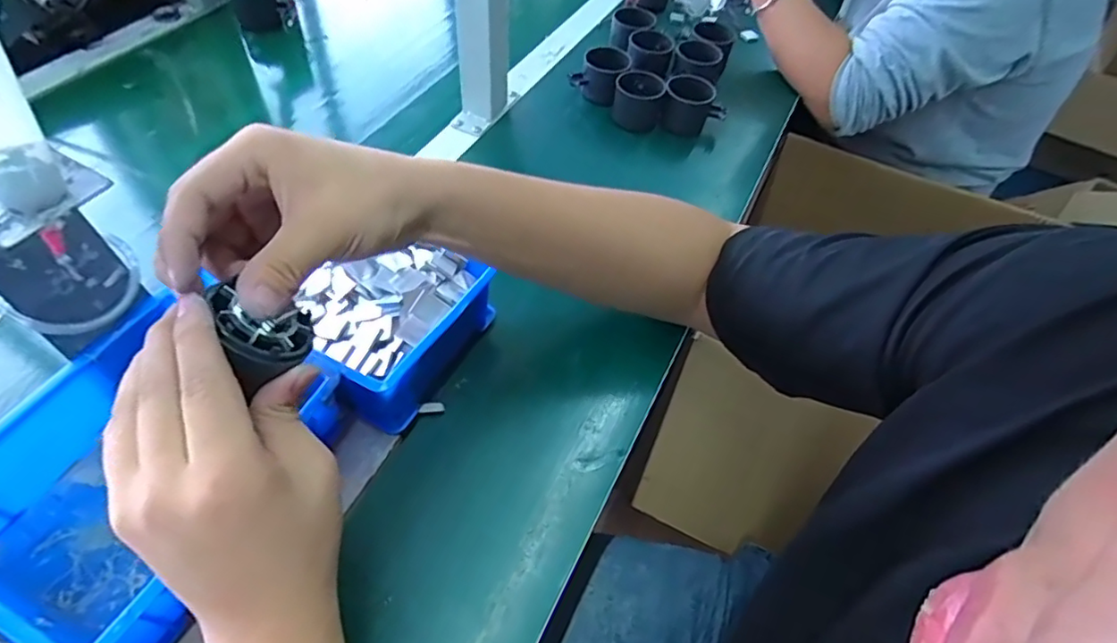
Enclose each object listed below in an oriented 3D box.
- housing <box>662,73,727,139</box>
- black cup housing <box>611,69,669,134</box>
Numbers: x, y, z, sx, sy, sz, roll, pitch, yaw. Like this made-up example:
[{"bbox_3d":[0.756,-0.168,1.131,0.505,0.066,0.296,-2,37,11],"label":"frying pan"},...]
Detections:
[{"bbox_3d":[0.162,-0.255,0.692,0.072,0.057,0.056,12,54,3],"label":"housing"},{"bbox_3d":[0.095,-0.261,0.684,0.061,0.045,0.055,7,53,0],"label":"black cup housing"}]

